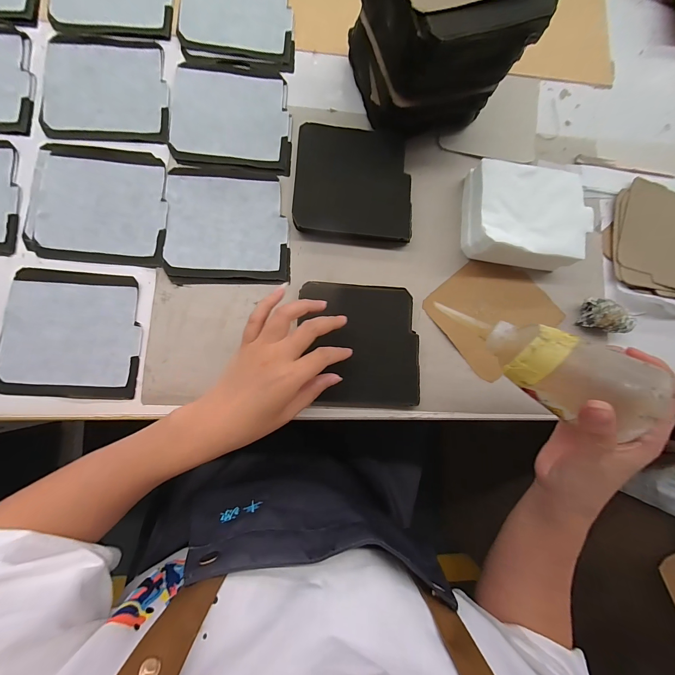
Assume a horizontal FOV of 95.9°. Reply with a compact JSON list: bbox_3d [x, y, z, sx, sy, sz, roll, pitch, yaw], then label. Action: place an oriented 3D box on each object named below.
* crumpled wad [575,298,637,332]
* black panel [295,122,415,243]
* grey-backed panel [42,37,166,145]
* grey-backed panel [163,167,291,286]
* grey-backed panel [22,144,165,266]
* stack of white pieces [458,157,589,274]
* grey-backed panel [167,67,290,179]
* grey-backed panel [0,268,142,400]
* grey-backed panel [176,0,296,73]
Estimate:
[{"bbox_3d":[0.322,-0.026,0.366,0.046,0.031,0.034,18,83,-3],"label":"crumpled wad"},{"bbox_3d":[0.020,-0.184,0.363,0.136,0.018,0.130,6,84,-5],"label":"black panel"},{"bbox_3d":[-0.269,-0.290,0.356,0.136,0.008,0.125,-1,85,-5],"label":"grey-backed panel"},{"bbox_3d":[-0.125,-0.127,0.350,0.133,0.005,0.132,-2,85,-6],"label":"grey-backed panel"},{"bbox_3d":[-0.264,-0.151,0.340,0.142,0.006,0.133,4,84,-5],"label":"grey-backed panel"},{"bbox_3d":[0.221,-0.140,0.362,0.134,0.043,0.114,5,84,-5],"label":"stack of white pieces"},{"bbox_3d":[-0.125,-0.264,0.367,0.139,0.006,0.131,4,84,-5],"label":"grey-backed panel"},{"bbox_3d":[-0.277,-0.005,0.317,0.133,0.009,0.130,4,84,-5],"label":"grey-backed panel"},{"bbox_3d":[-0.121,-0.407,0.381,0.139,0.008,0.135,6,84,-5],"label":"grey-backed panel"}]

